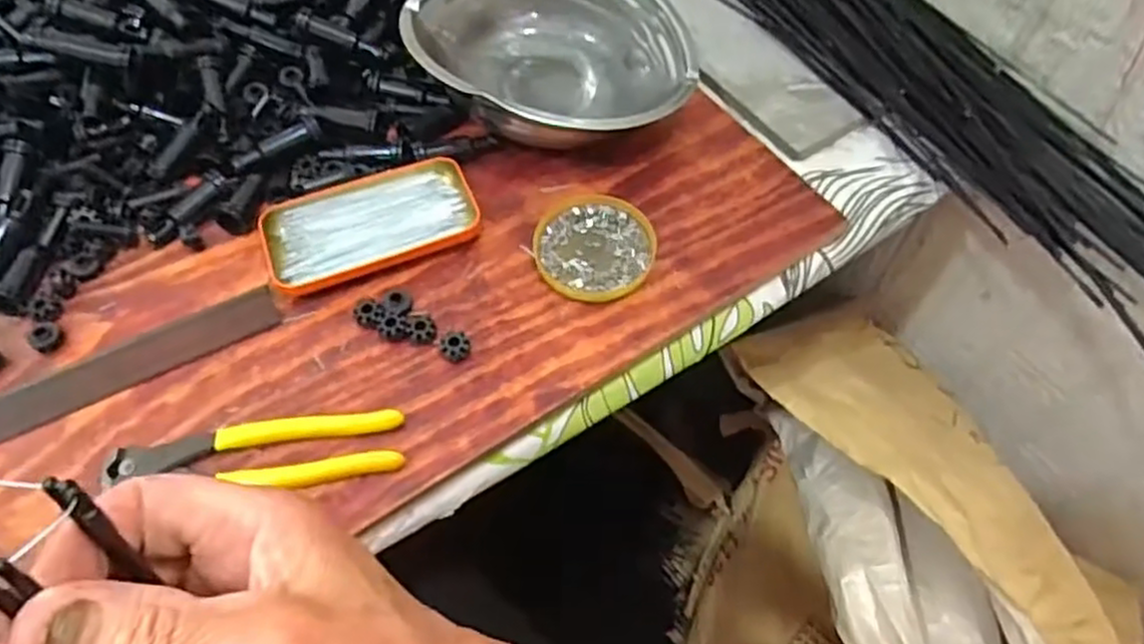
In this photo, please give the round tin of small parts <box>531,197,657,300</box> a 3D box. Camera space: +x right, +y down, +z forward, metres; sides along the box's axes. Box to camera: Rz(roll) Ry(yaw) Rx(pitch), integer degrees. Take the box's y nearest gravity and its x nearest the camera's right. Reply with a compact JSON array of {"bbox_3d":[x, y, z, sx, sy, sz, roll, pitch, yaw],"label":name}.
[{"bbox_3d":[0.015,-0.055,0.512,0.081,0.012,0.089,1,58,-1],"label":"round tin of small parts"}]

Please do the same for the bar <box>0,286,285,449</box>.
[{"bbox_3d":[-0.307,0.041,0.446,0.257,0.010,0.031,-26,62,-17],"label":"bar"}]

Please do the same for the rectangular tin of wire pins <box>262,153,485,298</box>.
[{"bbox_3d":[-0.142,-0.071,0.514,0.143,0.019,0.071,-21,61,-14],"label":"rectangular tin of wire pins"}]

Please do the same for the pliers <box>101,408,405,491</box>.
[{"bbox_3d":[-0.182,0.079,0.426,0.164,0.013,0.046,-7,58,-6],"label":"pliers"}]

